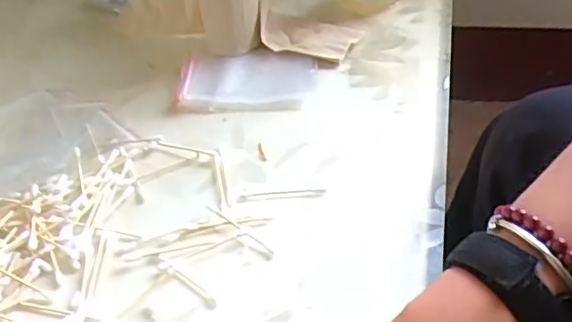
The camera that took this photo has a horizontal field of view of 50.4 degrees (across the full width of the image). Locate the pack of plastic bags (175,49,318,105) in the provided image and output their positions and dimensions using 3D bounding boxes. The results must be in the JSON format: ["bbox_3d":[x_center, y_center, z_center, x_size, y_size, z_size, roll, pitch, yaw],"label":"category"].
[{"bbox_3d":[-0.035,-0.076,0.554,0.122,0.012,0.073,0,46,5],"label":"pack of plastic bags"}]

